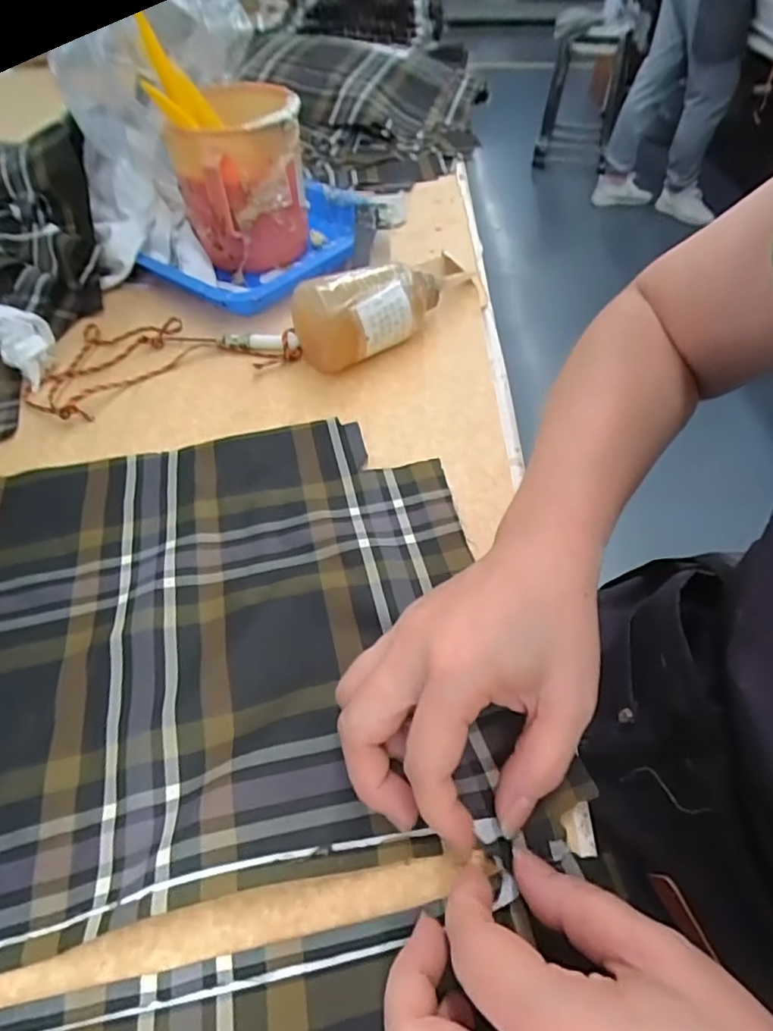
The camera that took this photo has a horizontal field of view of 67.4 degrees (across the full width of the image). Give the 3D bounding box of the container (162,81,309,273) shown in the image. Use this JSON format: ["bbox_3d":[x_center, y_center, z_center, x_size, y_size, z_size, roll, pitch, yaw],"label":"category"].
[{"bbox_3d":[-0.129,-0.302,0.526,0.109,0.118,0.114,-18,51,-12],"label":"container"}]

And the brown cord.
[{"bbox_3d":[-0.180,-0.132,0.467,0.206,0.018,0.111,-17,50,-12],"label":"brown cord"}]

